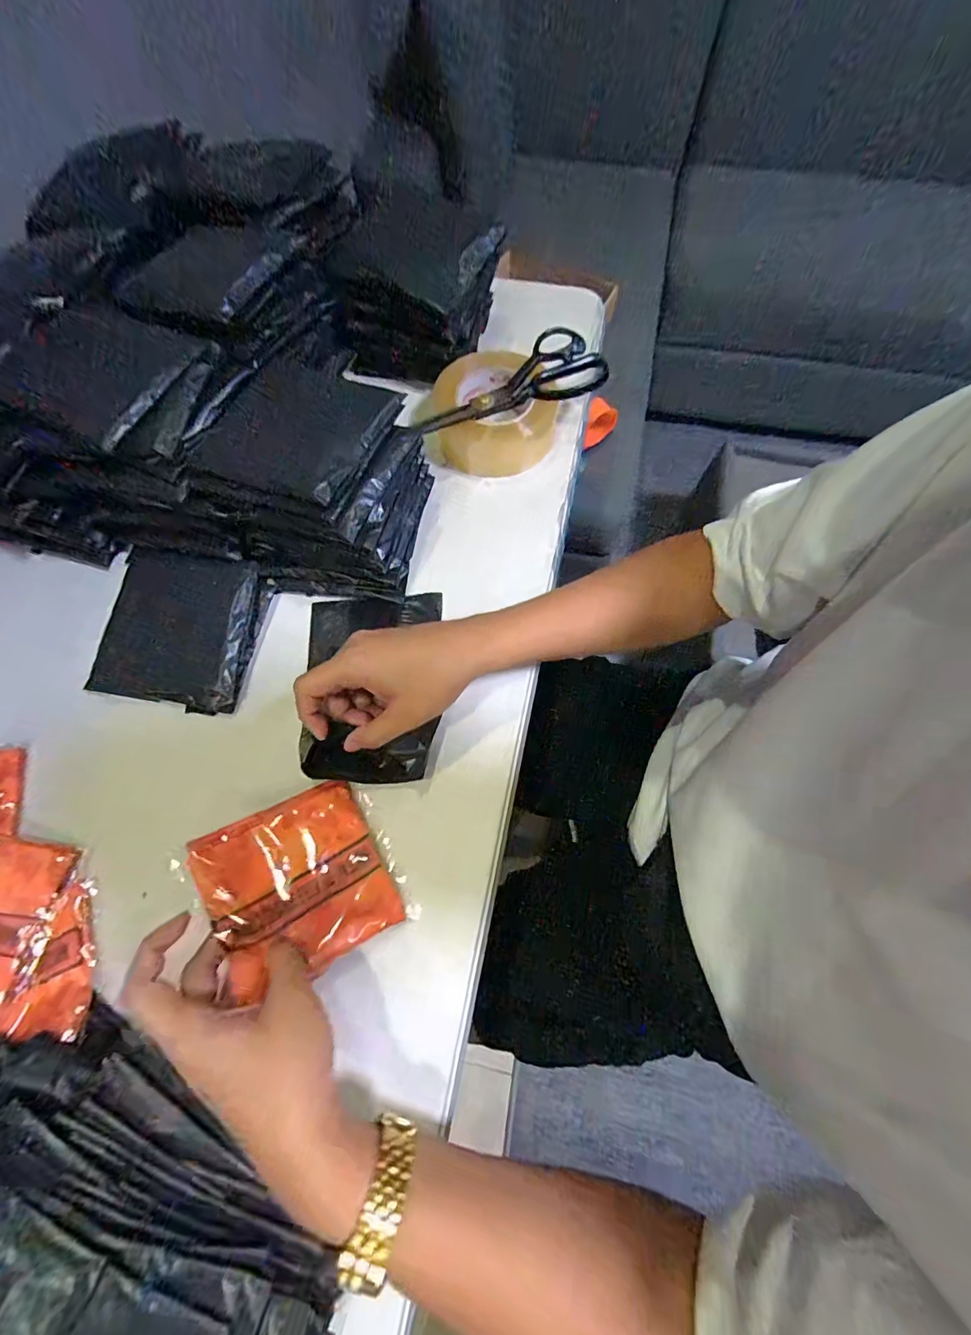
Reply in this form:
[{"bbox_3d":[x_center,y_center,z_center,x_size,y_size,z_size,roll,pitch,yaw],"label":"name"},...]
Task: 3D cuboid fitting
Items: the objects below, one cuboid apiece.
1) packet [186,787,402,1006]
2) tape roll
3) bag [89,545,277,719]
[{"bbox_3d":[-0.142,0.162,0.348,0.119,0.012,0.123,-21,69,-27],"label":"packet"},{"bbox_3d":[-0.002,-0.273,0.496,0.141,0.060,0.121,-16,70,-4],"label":"tape roll"},{"bbox_3d":[-0.287,-0.038,0.435,0.137,0.028,0.142,9,70,5],"label":"bag"}]

